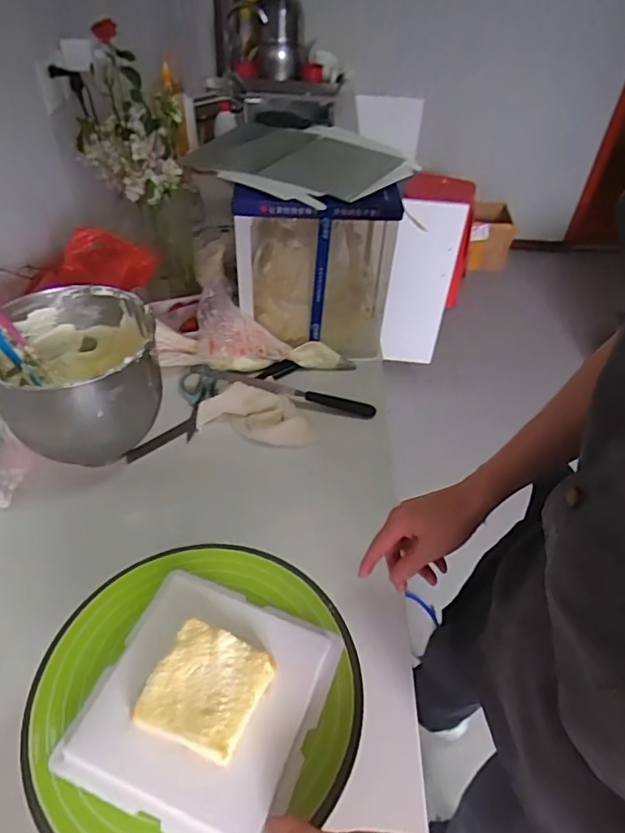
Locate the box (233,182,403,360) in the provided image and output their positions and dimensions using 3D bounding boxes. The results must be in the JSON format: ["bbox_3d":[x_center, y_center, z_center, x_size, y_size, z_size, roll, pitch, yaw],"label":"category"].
[{"bbox_3d":[0.012,-0.295,0.991,0.270,0.287,0.228,3,45,-1],"label":"box"}]

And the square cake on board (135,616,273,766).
[{"bbox_3d":[-0.090,0.236,0.463,0.089,0.040,0.089,21,47,16],"label":"square cake on board"}]

